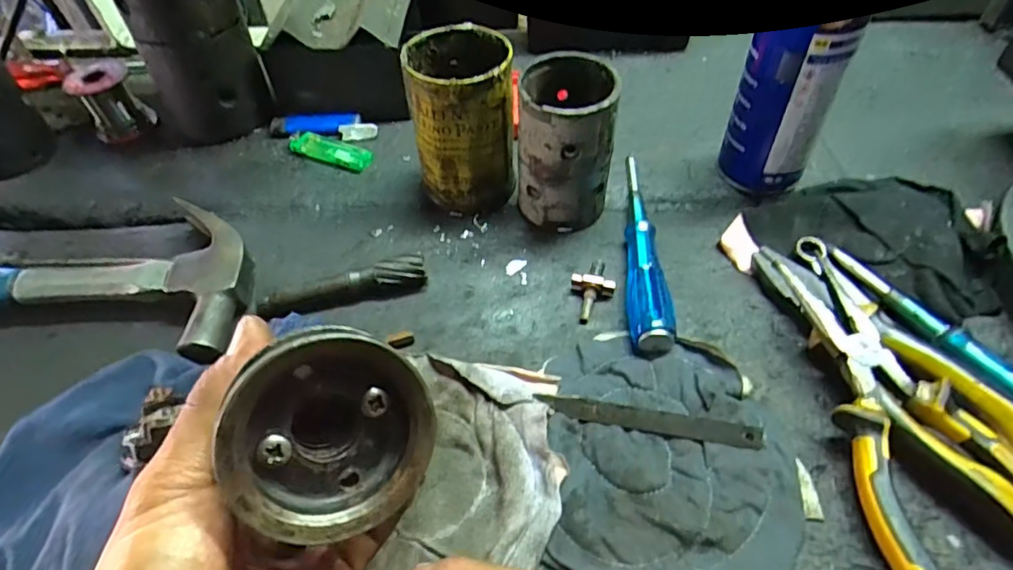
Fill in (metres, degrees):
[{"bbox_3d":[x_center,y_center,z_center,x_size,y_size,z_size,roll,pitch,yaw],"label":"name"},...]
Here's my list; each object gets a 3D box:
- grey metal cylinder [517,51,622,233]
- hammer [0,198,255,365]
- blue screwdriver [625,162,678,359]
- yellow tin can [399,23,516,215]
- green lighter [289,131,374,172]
[{"bbox_3d":[0.040,-0.097,0.412,0.068,0.109,0.073,2,48,6],"label":"grey metal cylinder"},{"bbox_3d":[-0.346,-0.008,0.414,0.334,0.041,0.115,2,48,6],"label":"hammer"},{"bbox_3d":[0.094,-0.032,0.410,0.026,0.022,0.186,0,47,4],"label":"blue screwdriver"},{"bbox_3d":[-0.033,-0.117,0.429,0.076,0.117,0.077,-2,47,2],"label":"yellow tin can"},{"bbox_3d":[-0.151,-0.116,0.497,0.072,0.012,0.026,18,51,19],"label":"green lighter"}]

